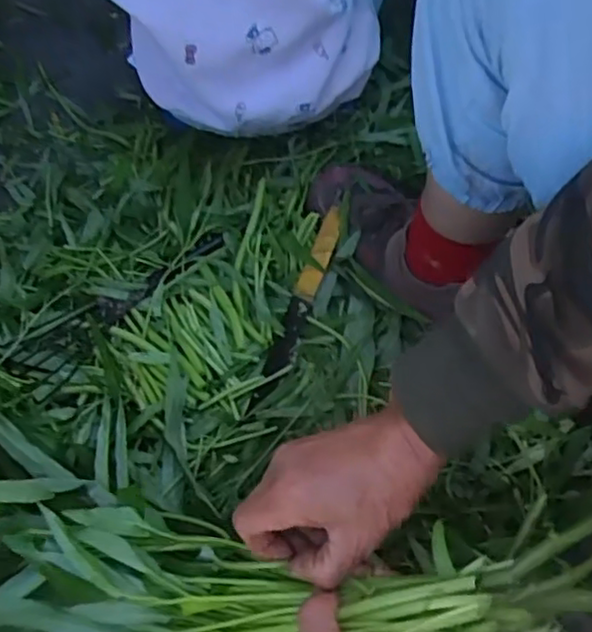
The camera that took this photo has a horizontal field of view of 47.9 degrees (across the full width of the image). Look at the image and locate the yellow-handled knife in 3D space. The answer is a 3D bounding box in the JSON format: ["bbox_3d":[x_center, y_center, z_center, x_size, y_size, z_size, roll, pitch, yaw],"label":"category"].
[{"bbox_3d":[0.004,-0.012,0.654,0.024,0.014,0.224,17,67,9],"label":"yellow-handled knife"}]

